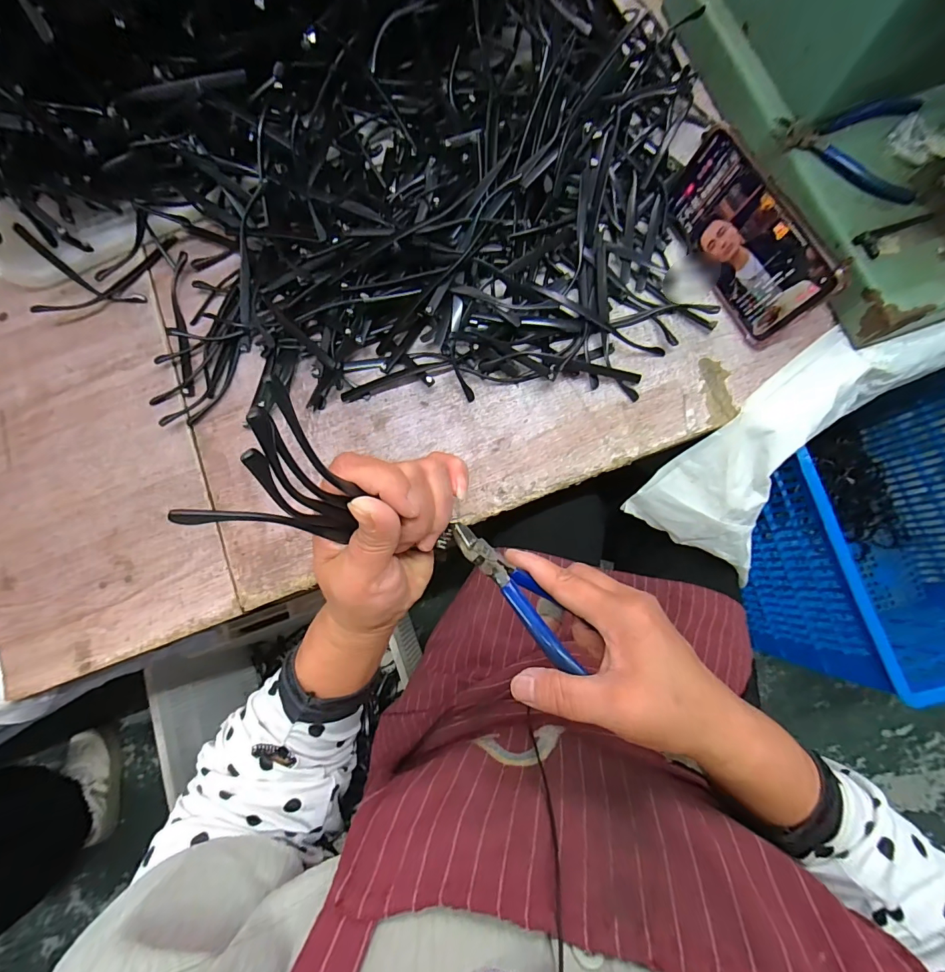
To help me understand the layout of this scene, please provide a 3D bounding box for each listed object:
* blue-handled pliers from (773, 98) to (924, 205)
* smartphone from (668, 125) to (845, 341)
[{"bbox_3d":[0.320,-0.295,0.367,0.112,0.015,0.090,12,79,4],"label":"blue-handled pliers"},{"bbox_3d":[0.223,-0.206,0.358,0.006,0.076,0.161,-24,80,-23],"label":"smartphone"}]

